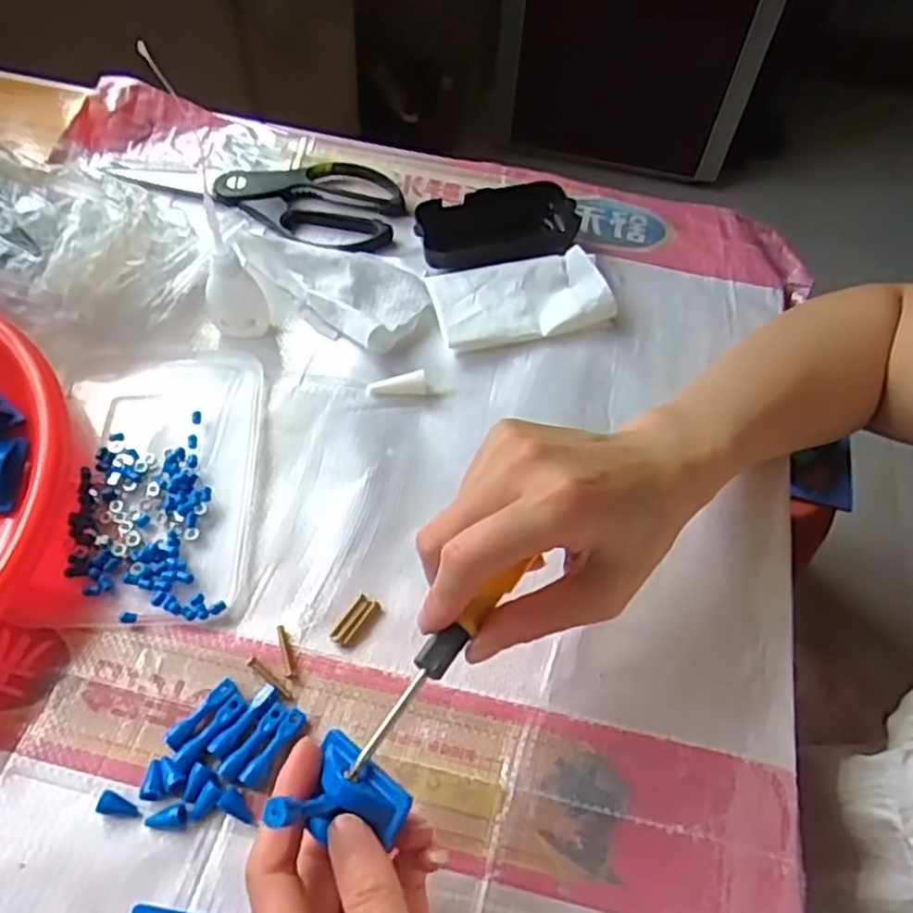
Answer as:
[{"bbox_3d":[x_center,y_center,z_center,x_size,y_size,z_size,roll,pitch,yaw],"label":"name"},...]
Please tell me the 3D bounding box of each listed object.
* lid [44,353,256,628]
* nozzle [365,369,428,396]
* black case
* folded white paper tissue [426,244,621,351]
[{"bbox_3d":[-0.161,0.009,0.398,0.098,0.009,0.163,0,57,-4],"label":"lid"},{"bbox_3d":[-0.036,-0.043,0.437,0.036,0.011,0.010,-4,57,-6],"label":"nozzle"},{"bbox_3d":[0.029,-0.159,0.502,0.113,0.018,0.059,-13,58,-12],"label":"black case"},{"bbox_3d":[0.045,-0.102,0.481,0.117,0.017,0.058,-13,58,-12],"label":"folded white paper tissue"}]

